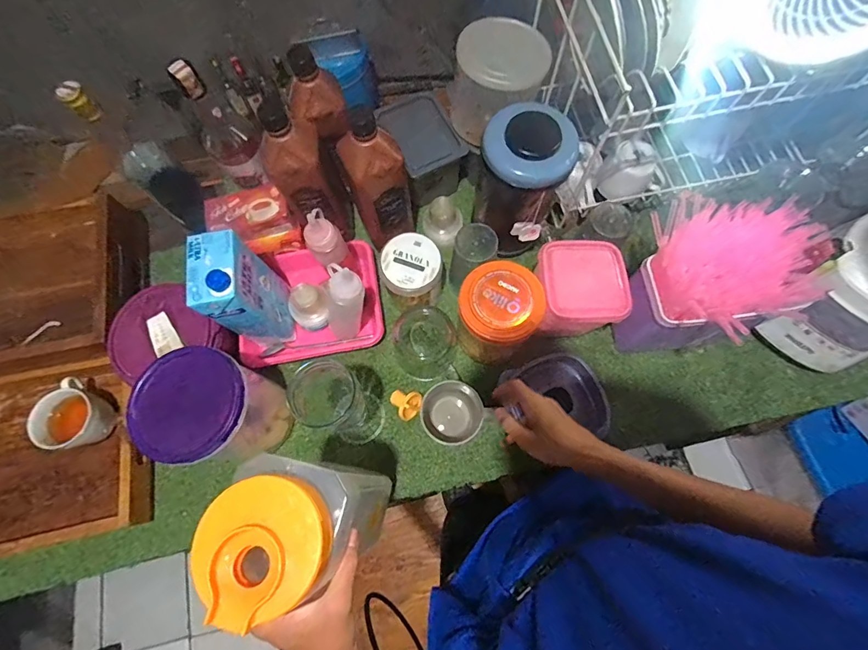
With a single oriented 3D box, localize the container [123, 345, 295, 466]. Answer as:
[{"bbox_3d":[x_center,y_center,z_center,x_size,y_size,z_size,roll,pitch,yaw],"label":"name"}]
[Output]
[{"bbox_3d":[-0.283,0.112,0.558,0.125,0.173,0.128,1,73,1],"label":"container"}]

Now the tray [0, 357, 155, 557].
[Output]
[{"bbox_3d":[-0.631,0.201,0.604,0.421,0.063,0.247,-13,73,-3],"label":"tray"}]

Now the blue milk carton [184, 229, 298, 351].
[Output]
[{"bbox_3d":[-0.260,-0.042,0.586,0.067,0.195,0.099,-12,73,-3],"label":"blue milk carton"}]

